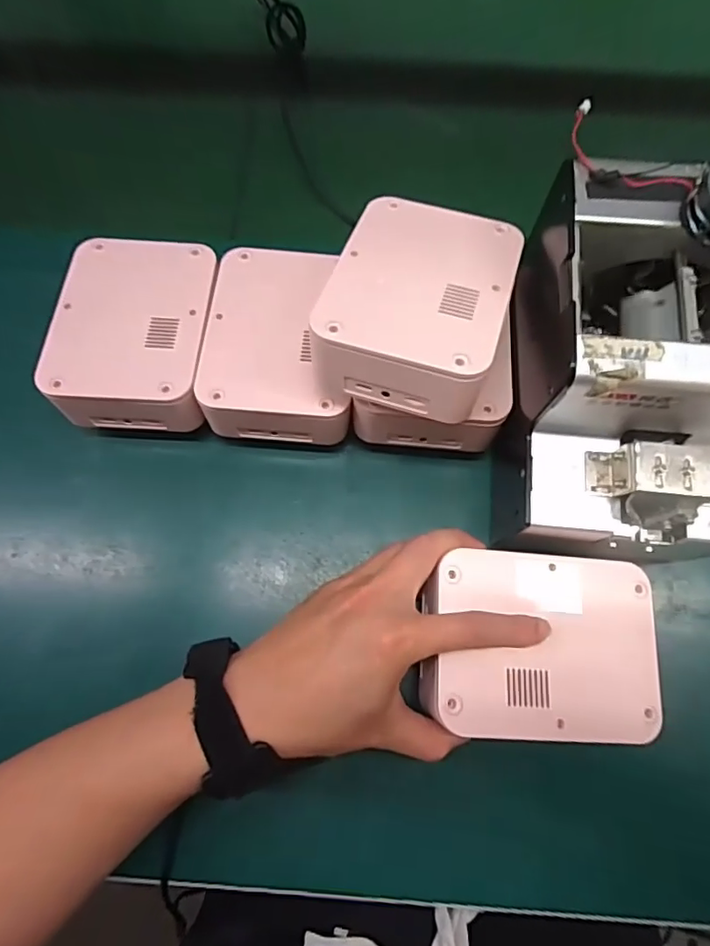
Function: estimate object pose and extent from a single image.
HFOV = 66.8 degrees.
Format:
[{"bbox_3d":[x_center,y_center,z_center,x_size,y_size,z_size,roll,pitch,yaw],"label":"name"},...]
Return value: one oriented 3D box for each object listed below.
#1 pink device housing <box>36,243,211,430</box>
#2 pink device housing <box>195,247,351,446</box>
[{"bbox_3d":[-0.147,-0.095,0.378,0.098,0.061,0.134,2,71,1],"label":"pink device housing"},{"bbox_3d":[-0.049,-0.084,0.378,0.097,0.064,0.131,1,71,1],"label":"pink device housing"}]

